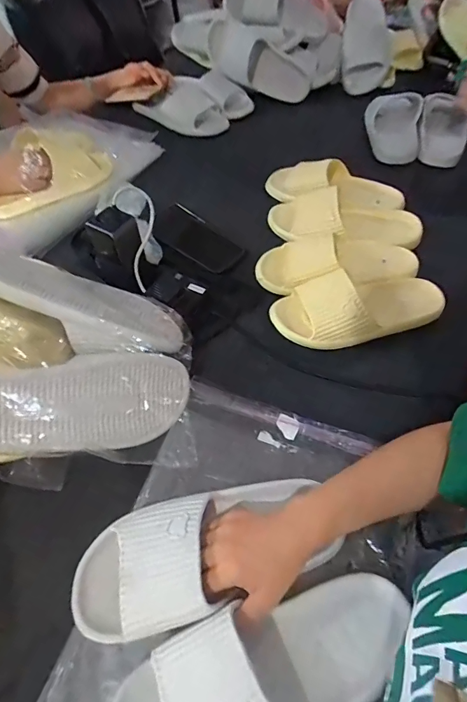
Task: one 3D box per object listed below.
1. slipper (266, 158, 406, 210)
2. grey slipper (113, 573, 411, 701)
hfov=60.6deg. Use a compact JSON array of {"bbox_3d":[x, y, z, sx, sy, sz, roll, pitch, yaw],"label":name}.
[{"bbox_3d":[0.183,-0.304,0.724,0.253,0.061,0.109,22,58,16],"label":"slipper"},{"bbox_3d":[0.032,0.263,0.326,0.253,0.063,0.104,-14,56,-17],"label":"grey slipper"}]

